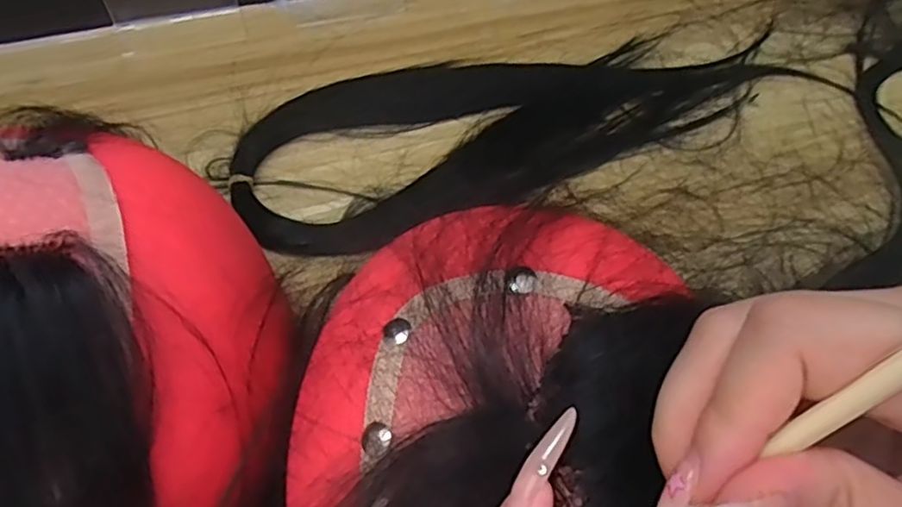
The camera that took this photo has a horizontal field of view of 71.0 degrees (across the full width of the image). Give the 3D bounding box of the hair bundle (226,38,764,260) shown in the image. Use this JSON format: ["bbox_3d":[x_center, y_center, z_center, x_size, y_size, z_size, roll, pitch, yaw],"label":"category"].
[{"bbox_3d":[0.038,-0.086,0.389,0.336,0.013,0.117,-16,59,-13],"label":"hair bundle"}]

